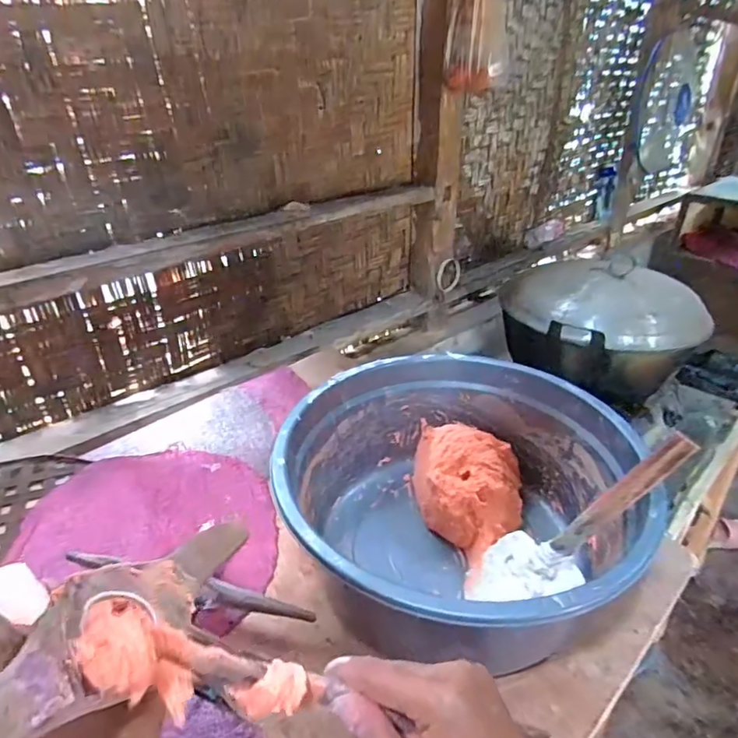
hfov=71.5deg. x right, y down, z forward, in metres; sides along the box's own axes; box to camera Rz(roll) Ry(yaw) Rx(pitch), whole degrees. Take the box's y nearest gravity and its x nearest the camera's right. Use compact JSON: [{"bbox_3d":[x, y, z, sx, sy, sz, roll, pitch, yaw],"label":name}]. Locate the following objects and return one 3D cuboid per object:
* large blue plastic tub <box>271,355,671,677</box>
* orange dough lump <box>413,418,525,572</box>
[{"bbox_3d":[0.098,0.152,0.614,0.393,0.194,0.386,0,31,0],"label":"large blue plastic tub"},{"bbox_3d":[0.128,0.165,0.699,0.154,0.093,0.202,5,32,8],"label":"orange dough lump"}]

